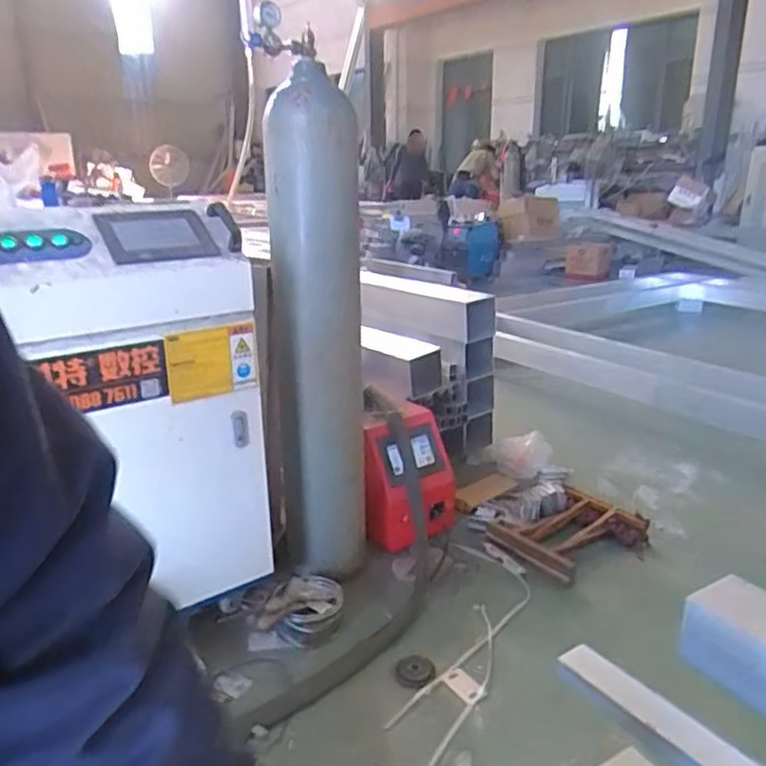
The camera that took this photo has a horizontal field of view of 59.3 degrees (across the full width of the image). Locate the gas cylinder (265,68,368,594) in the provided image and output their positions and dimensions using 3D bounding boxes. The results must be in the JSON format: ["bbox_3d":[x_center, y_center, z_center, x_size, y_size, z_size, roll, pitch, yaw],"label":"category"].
[{"bbox_3d":[-0.151,-0.080,1.625,0.242,1.157,0.225,-3,19,-12],"label":"gas cylinder"}]

